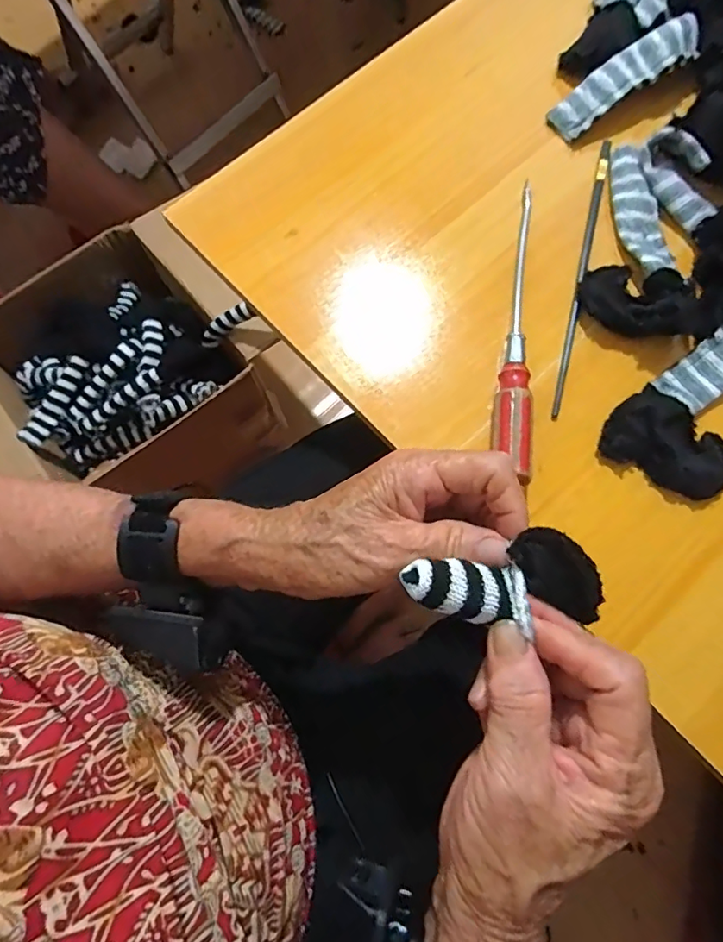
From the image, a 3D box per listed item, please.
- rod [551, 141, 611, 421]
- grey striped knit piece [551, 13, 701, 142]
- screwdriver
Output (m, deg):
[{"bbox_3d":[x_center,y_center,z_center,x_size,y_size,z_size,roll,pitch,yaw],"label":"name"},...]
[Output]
[{"bbox_3d":[0.162,-0.148,0.384,0.007,0.006,0.236,15,76,6],"label":"rod"},{"bbox_3d":[0.206,-0.308,0.411,0.120,0.012,0.034,-34,76,8],"label":"grey striped knit piece"},{"bbox_3d":[0.106,-0.106,0.366,0.026,0.028,0.232,5,75,3],"label":"screwdriver"}]

